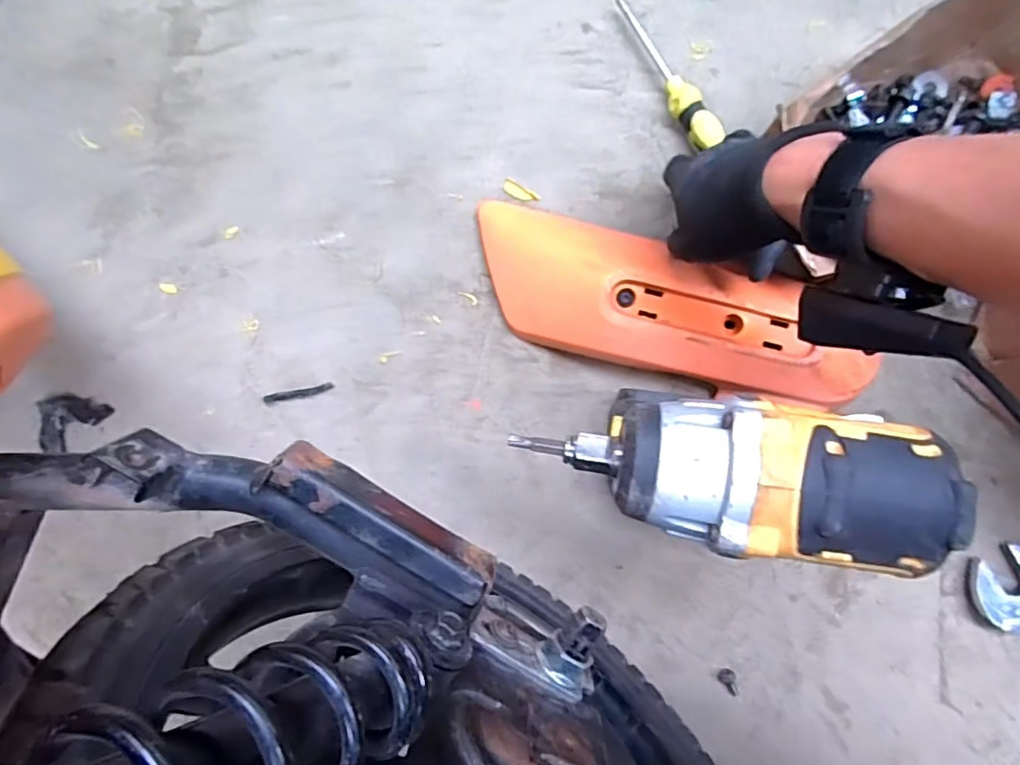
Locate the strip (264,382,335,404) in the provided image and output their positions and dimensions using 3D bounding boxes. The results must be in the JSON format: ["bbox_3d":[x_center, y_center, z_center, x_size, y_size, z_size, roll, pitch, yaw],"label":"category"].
[{"bbox_3d":[-0.183,0.009,0.495,0.061,0.004,0.008,-11,86,4],"label":"strip"}]

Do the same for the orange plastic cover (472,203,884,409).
[{"bbox_3d":[0.120,-0.054,0.445,0.314,0.056,0.095,19,88,6],"label":"orange plastic cover"}]

